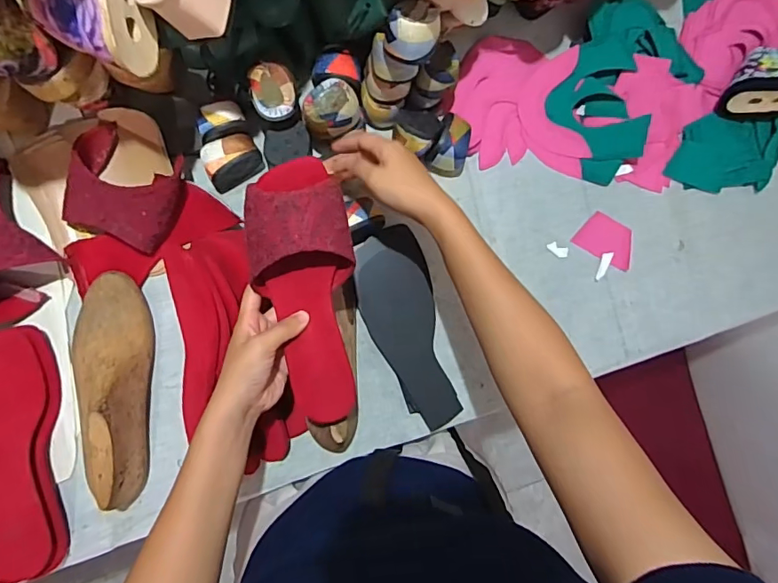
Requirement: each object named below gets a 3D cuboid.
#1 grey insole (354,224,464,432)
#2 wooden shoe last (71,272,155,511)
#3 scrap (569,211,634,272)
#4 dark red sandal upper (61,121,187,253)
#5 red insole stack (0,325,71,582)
[{"bbox_3d":[0.019,0.044,0.592,0.087,0.016,0.231,-12,91,-3],"label":"grey insole"},{"bbox_3d":[-0.288,0.100,0.513,0.076,0.072,0.237,1,86,-8],"label":"wooden shoe last"},{"bbox_3d":[0.281,-0.066,0.644,0.076,0.009,0.053,30,83,-5],"label":"scrap"},{"bbox_3d":[-0.279,-0.110,0.527,0.116,0.054,0.109,22,84,-6],"label":"dark red sandal upper"},{"bbox_3d":[-0.396,0.161,0.505,0.120,0.034,0.247,-13,88,-9],"label":"red insole stack"}]

